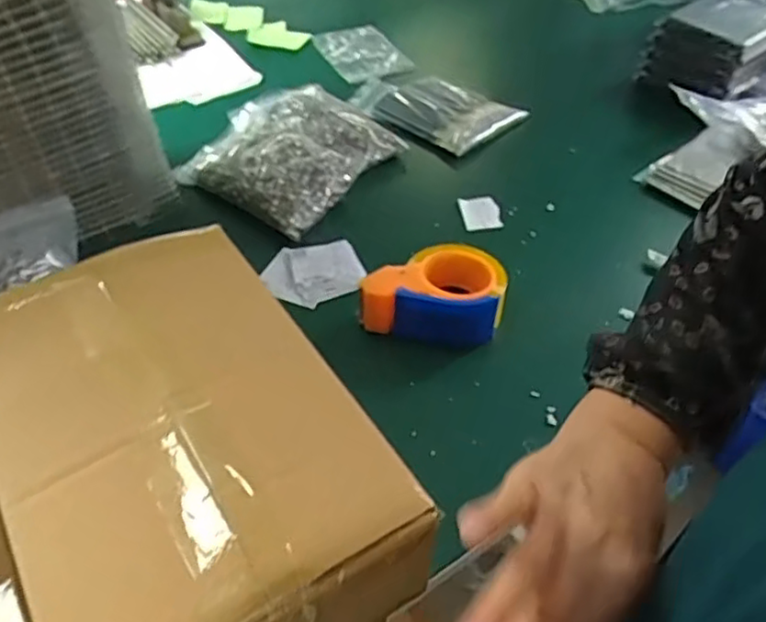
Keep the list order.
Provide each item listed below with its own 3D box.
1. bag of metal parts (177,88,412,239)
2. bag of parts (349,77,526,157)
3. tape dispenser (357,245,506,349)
[{"bbox_3d":[-0.116,-0.224,0.876,0.240,0.043,0.259,29,52,25],"label":"bag of metal parts"},{"bbox_3d":[0.070,-0.291,0.973,0.230,0.039,0.151,31,53,27],"label":"bag of parts"},{"bbox_3d":[0.052,-0.021,0.677,0.141,0.064,0.103,5,45,5],"label":"tape dispenser"}]

